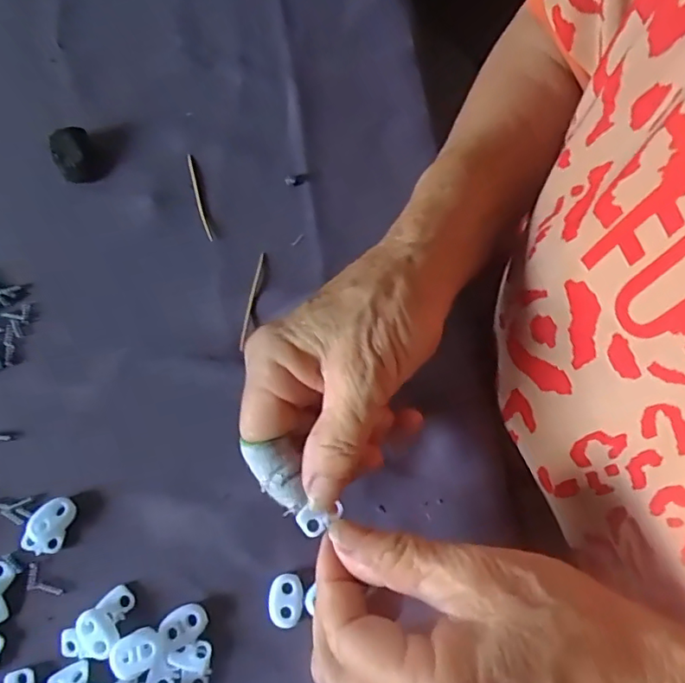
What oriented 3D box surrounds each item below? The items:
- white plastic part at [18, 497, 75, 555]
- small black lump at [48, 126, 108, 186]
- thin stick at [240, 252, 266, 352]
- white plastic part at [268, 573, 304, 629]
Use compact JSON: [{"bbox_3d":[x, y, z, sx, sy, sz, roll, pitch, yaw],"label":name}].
[{"bbox_3d":[-0.140,0.087,0.261,0.019,0.007,0.026,17,71,4],"label":"white plastic part"},{"bbox_3d":[-0.156,-0.109,0.322,0.024,0.014,0.033,-33,75,-13],"label":"small black lump"},{"bbox_3d":[-0.049,-0.023,0.302,0.004,0.004,0.059,8,70,1],"label":"thin stick"},{"bbox_3d":[-0.026,0.121,0.256,0.016,0.006,0.022,0,70,-2],"label":"white plastic part"}]

